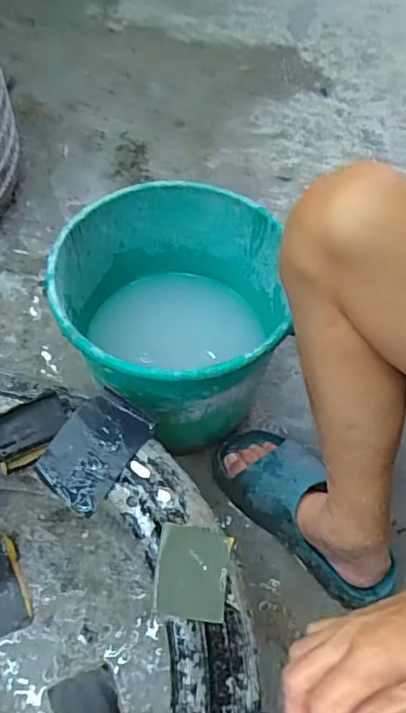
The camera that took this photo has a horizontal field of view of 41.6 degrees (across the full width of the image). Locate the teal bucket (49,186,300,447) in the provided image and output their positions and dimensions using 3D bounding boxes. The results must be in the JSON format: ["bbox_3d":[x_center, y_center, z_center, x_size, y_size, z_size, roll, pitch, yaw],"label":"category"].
[{"bbox_3d":[-0.040,-0.038,0.683,0.258,0.228,0.271,1,57,-2],"label":"teal bucket"}]

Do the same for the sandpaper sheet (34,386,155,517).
[{"bbox_3d":[-0.102,0.086,0.506,0.070,0.021,0.106,30,61,16],"label":"sandpaper sheet"}]

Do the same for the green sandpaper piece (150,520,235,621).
[{"bbox_3d":[-0.007,0.178,0.443,0.062,0.004,0.072,19,49,-15],"label":"green sandpaper piece"}]

